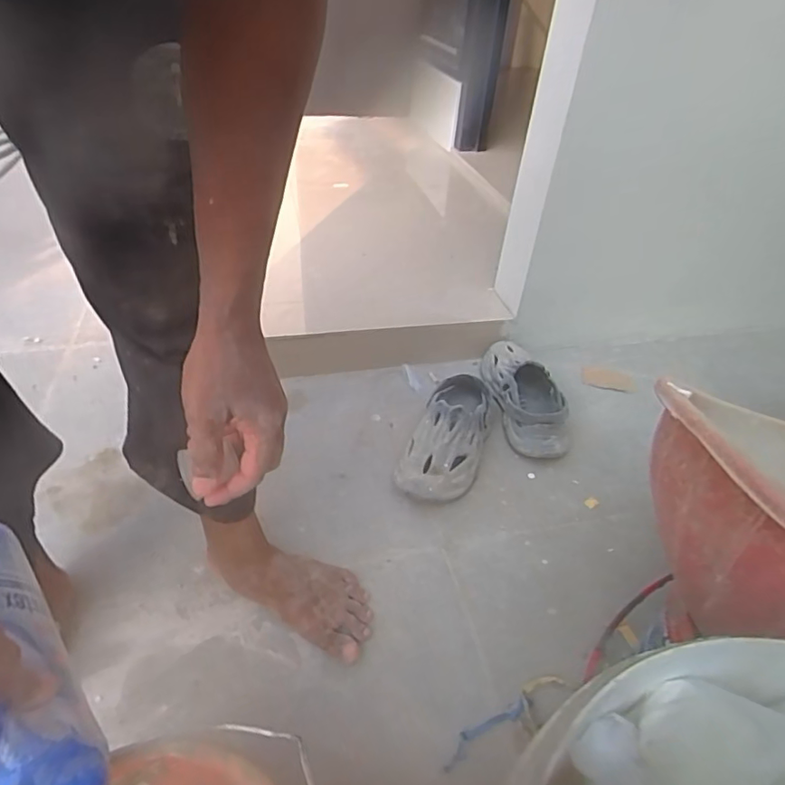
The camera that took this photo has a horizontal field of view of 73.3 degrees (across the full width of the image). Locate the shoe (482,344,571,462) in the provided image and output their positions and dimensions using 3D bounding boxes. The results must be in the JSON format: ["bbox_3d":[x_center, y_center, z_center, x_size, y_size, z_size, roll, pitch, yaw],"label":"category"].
[{"bbox_3d":[0.233,0.003,0.930,0.109,0.090,0.277,-3,41,-9],"label":"shoe"}]

